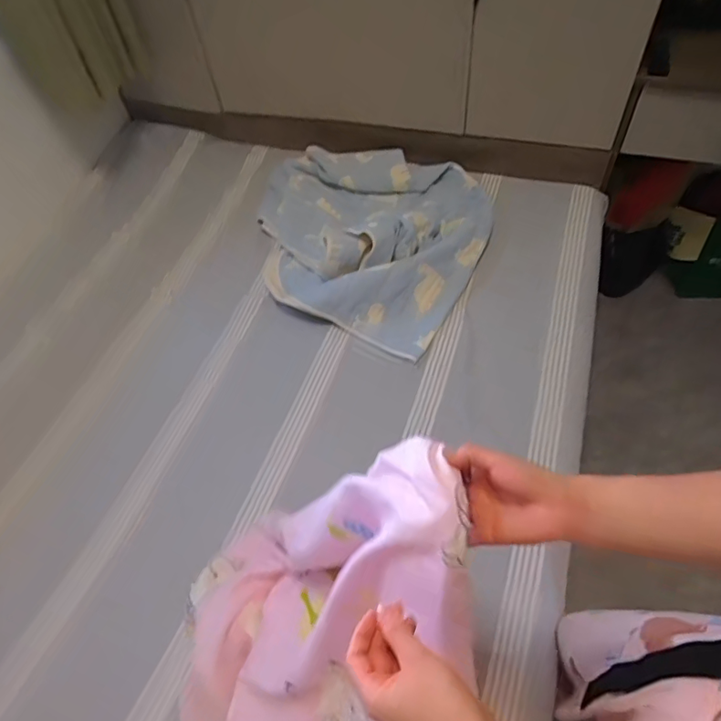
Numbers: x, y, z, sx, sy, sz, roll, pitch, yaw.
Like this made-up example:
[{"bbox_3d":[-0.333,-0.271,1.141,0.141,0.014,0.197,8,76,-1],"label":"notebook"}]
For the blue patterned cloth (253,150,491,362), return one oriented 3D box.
[{"bbox_3d":[-0.002,-0.355,1.325,0.619,0.146,0.586,24,60,21],"label":"blue patterned cloth"}]

